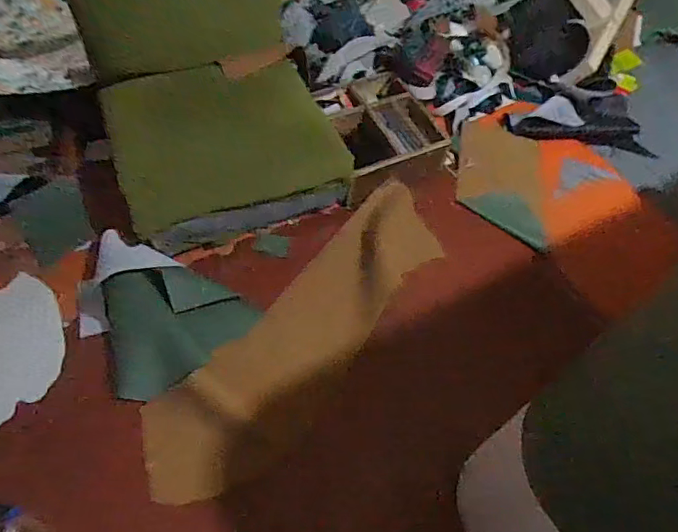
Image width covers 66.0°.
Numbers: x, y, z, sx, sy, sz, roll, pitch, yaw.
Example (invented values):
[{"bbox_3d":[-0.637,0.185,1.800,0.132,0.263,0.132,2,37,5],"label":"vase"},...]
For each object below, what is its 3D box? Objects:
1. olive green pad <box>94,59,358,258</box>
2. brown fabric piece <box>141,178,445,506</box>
[{"bbox_3d":[-0.168,-0.198,0.874,0.376,0.041,0.273,-19,98,-21],"label":"olive green pad"},{"bbox_3d":[-0.042,0.094,0.821,0.171,0.042,0.624,37,62,18],"label":"brown fabric piece"}]

